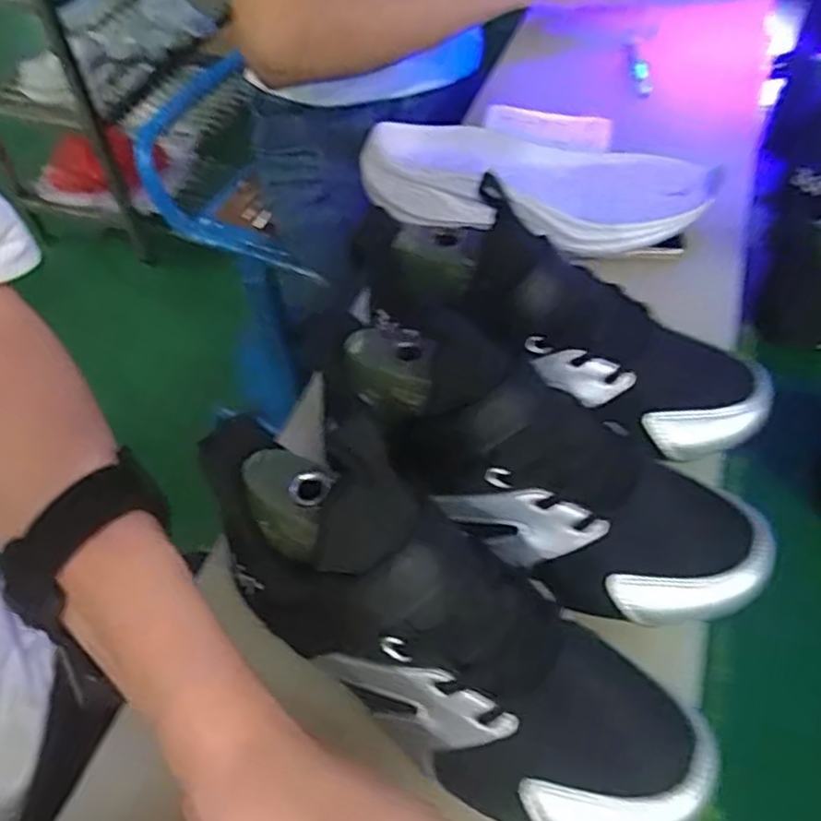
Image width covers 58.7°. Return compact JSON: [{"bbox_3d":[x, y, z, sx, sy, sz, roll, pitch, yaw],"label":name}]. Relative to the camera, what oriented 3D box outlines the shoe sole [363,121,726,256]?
[{"bbox_3d":[0.086,-0.155,0.499,0.231,0.042,0.097,4,51,5],"label":"shoe sole"}]

